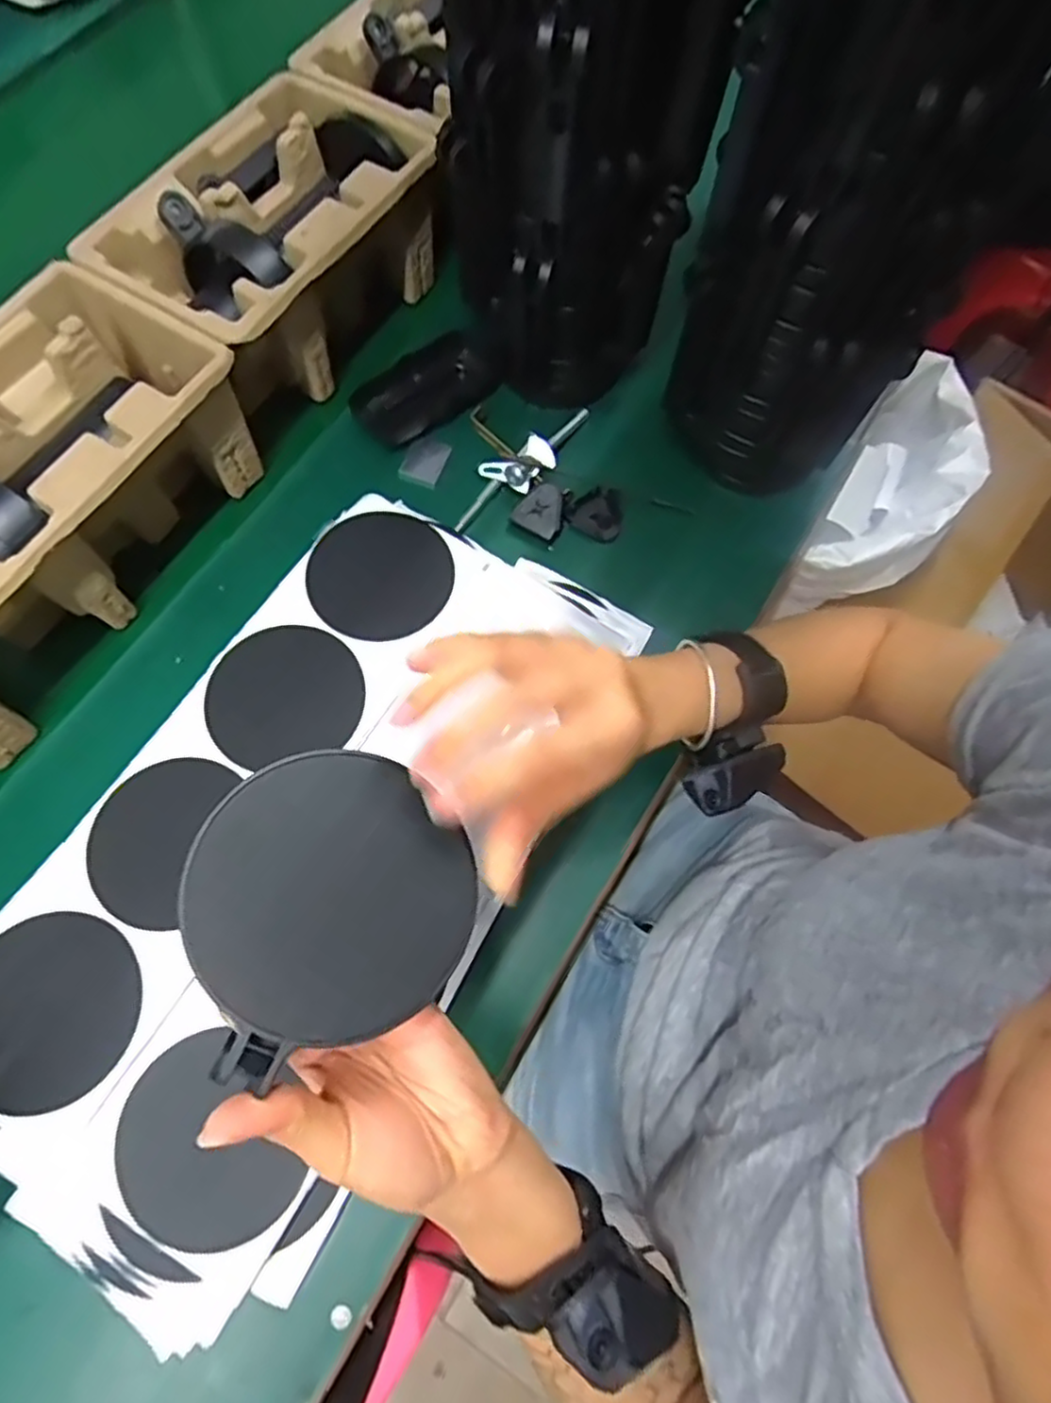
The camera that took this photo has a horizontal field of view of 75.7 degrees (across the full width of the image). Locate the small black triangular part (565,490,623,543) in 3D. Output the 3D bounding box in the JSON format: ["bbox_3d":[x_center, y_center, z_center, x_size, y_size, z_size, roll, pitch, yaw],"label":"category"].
[{"bbox_3d":[0.054,-0.135,0.485,0.037,0.009,0.037,35,74,10],"label":"small black triangular part"}]

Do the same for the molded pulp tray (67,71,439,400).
[{"bbox_3d":[-0.175,-0.324,0.486,0.153,0.086,0.223,32,73,7],"label":"molded pulp tray"}]

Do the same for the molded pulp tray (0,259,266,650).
[{"bbox_3d":[-0.294,-0.142,0.430,0.141,0.098,0.245,32,73,7],"label":"molded pulp tray"}]

